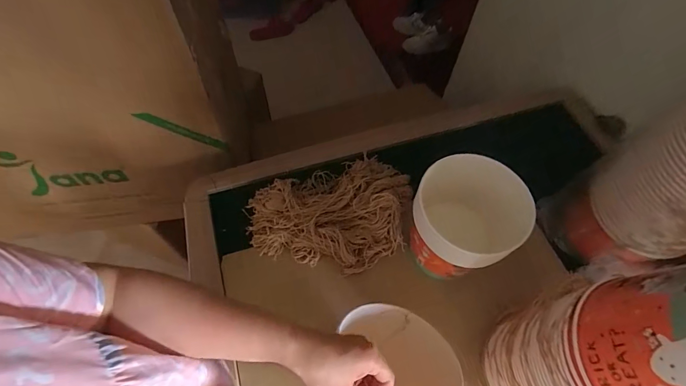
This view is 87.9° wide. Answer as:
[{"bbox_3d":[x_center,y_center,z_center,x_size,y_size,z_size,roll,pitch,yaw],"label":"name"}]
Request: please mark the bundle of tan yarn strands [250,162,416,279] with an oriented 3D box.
[{"bbox_3d":[-0.017,0.040,0.660,0.311,0.056,0.214,-16,62,-10],"label":"bundle of tan yarn strands"}]

